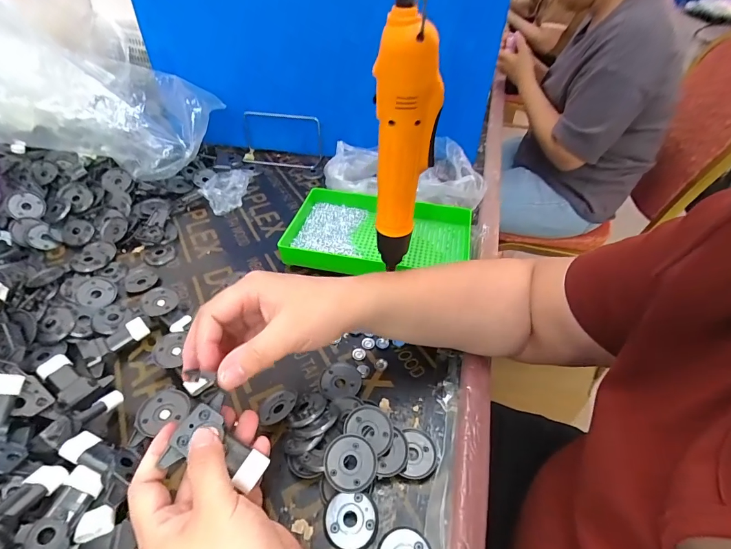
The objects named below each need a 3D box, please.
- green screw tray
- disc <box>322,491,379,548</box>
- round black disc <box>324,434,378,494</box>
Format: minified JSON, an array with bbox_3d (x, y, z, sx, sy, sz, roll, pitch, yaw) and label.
[{"bbox_3d":[0.018,-0.053,0.536,0.258,0.043,0.153,9,44,8],"label":"green screw tray"},{"bbox_3d":[-0.012,0.192,0.292,0.043,0.008,0.039,-3,65,5],"label":"disc"},{"bbox_3d":[-0.012,0.155,0.311,0.043,0.006,0.041,4,63,-8],"label":"round black disc"}]

